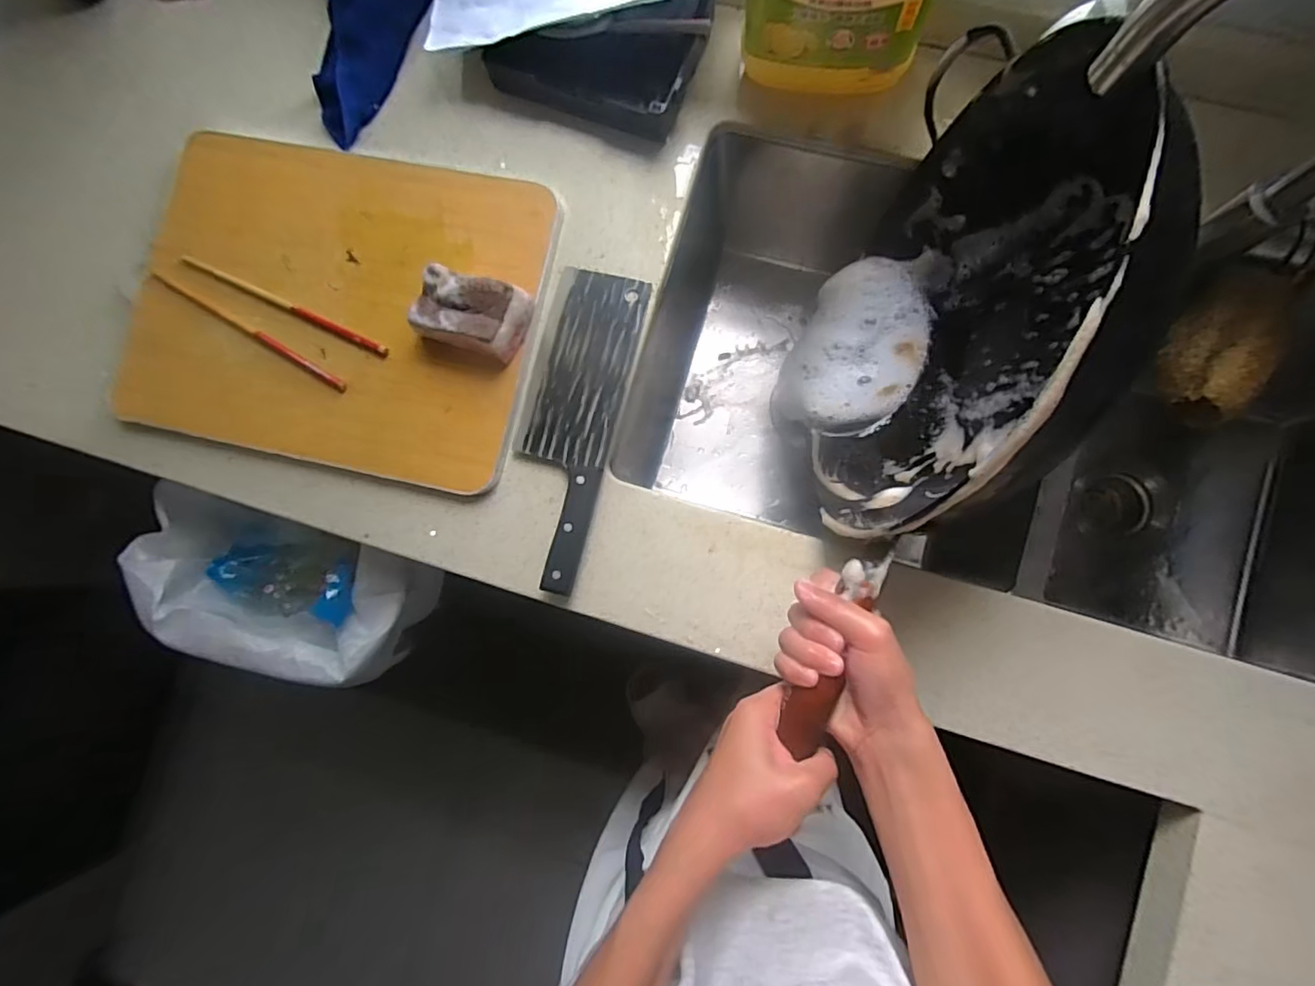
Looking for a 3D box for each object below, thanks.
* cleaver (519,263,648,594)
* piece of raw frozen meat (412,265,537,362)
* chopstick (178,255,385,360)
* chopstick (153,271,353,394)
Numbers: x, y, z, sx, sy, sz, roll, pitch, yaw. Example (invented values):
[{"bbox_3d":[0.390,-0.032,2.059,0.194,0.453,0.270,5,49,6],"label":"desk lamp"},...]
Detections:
[{"bbox_3d":[-0.079,-0.063,0.543,0.081,0.015,0.287,13,82,11],"label":"cleaver"},{"bbox_3d":[-0.165,-0.158,0.535,0.095,0.044,0.063,17,88,6],"label":"piece of raw frozen meat"},{"bbox_3d":[-0.358,-0.179,0.570,0.235,0.010,0.010,25,88,7],"label":"chopstick"},{"bbox_3d":[-0.391,-0.155,0.572,0.231,0.013,0.012,30,89,7],"label":"chopstick"}]

